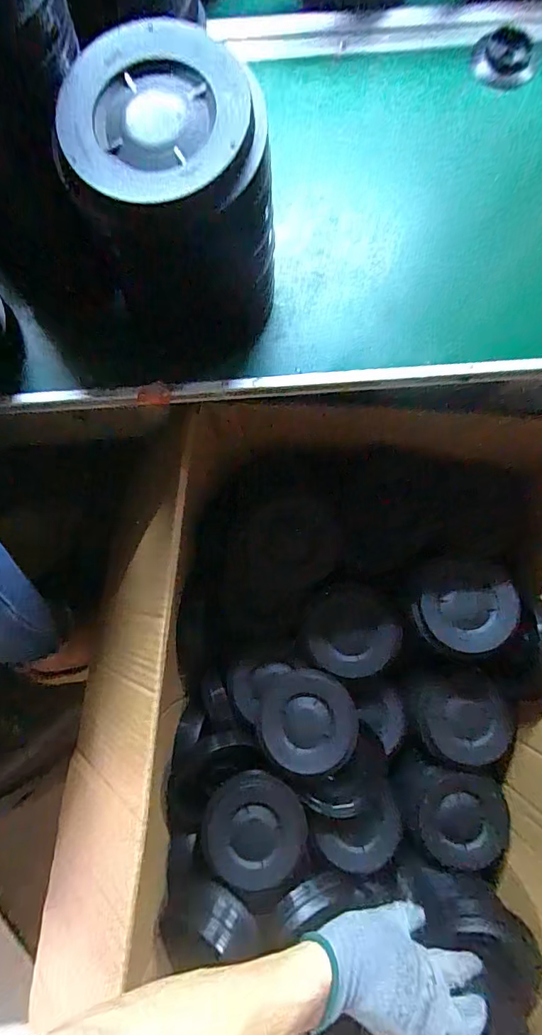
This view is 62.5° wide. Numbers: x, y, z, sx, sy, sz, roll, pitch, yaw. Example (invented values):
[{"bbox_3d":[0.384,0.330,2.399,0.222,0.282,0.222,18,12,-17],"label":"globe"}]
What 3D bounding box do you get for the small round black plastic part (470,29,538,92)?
[{"bbox_3d":[0.231,-0.458,0.445,0.058,0.013,0.062,0,80,1],"label":"small round black plastic part"}]

